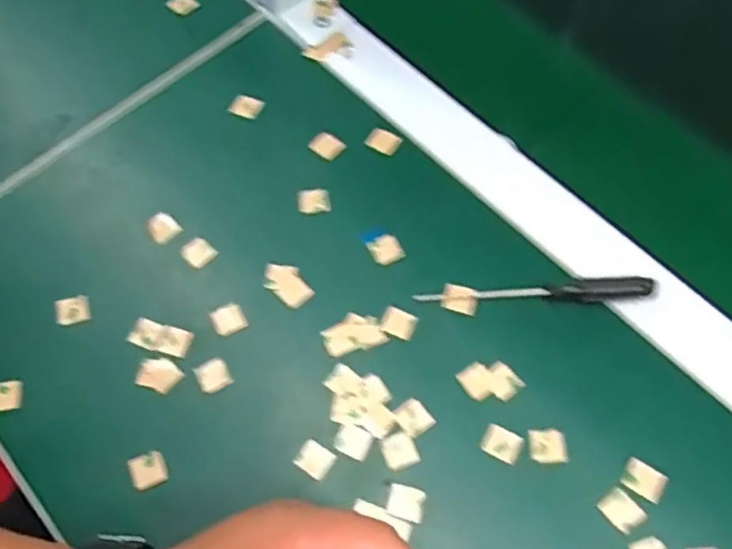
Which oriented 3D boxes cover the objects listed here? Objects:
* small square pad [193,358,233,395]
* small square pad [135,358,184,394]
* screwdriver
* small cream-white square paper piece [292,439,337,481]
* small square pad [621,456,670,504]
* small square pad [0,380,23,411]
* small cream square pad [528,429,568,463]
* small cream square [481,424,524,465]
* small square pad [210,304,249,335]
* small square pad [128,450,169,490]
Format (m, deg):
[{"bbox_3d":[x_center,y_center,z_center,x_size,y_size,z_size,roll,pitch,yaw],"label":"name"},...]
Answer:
[{"bbox_3d":[-0.084,0.055,0.348,0.017,0.004,0.016,-26,68,-11],"label":"small square pad"},{"bbox_3d":[-0.114,0.056,0.349,0.023,0.005,0.018,16,67,7],"label":"small square pad"},{"bbox_3d":[0.096,0.010,0.356,0.131,0.017,0.012,-1,66,0],"label":"screwdriver"},{"bbox_3d":[-0.027,0.096,0.328,0.018,0.004,0.015,32,70,13],"label":"small cream-white square paper piece"},{"bbox_3d":[0.142,0.104,0.320,0.021,0.004,0.016,31,69,13],"label":"small square pad"},{"bbox_3d":[-0.199,0.067,0.346,0.018,0.004,0.016,-10,66,-4],"label":"small square pad"},{"bbox_3d":[0.095,0.089,0.328,0.019,0.004,0.016,1,66,1],"label":"small cream square pad"},{"bbox_3d":[0.071,0.089,0.330,0.019,0.004,0.015,24,68,11],"label":"small cream square"},{"bbox_3d":[-0.079,0.025,0.361,0.017,0.005,0.015,-27,68,-11],"label":"small square pad"},{"bbox_3d":[-0.113,0.102,0.329,0.018,0.004,0.017,-21,67,-9],"label":"small square pad"}]

